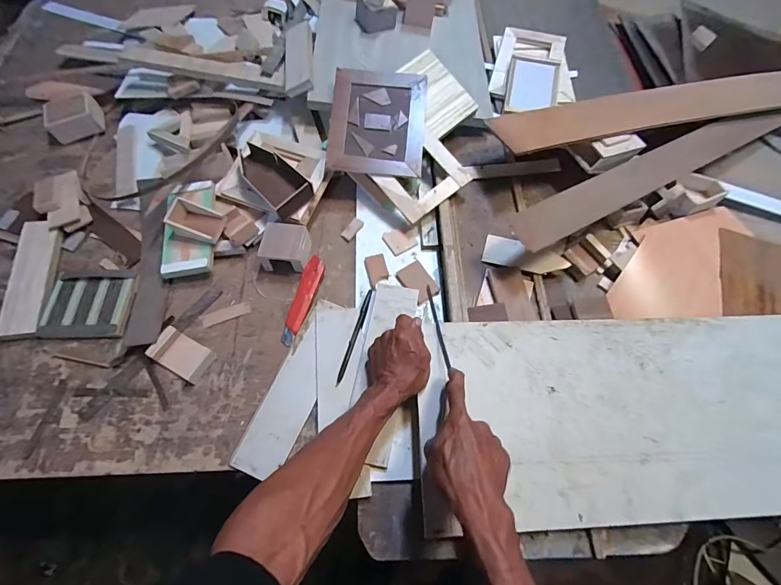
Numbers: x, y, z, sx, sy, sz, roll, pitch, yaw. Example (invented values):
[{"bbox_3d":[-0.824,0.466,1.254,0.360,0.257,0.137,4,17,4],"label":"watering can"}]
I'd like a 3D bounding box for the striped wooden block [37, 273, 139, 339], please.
[{"bbox_3d":[-0.470,0.020,0.601,0.127,0.020,0.104,-2,64,0],"label":"striped wooden block"}]

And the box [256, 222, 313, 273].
[{"bbox_3d":[-0.173,-0.074,0.633,0.078,0.057,0.067,4,64,3],"label":"box"}]

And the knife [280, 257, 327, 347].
[{"bbox_3d":[-0.139,0.010,0.610,0.033,0.021,0.150,14,65,7],"label":"knife"}]

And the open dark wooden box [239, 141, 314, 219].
[{"bbox_3d":[-0.207,-0.201,0.668,0.075,0.034,0.164,-38,69,-16],"label":"open dark wooden box"}]

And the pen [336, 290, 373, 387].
[{"bbox_3d":[-0.054,0.064,0.579,0.009,0.004,0.155,14,65,7],"label":"pen"}]

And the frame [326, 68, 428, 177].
[{"bbox_3d":[-0.021,-0.298,0.671,0.163,0.011,0.185,5,83,-2],"label":"frame"}]

